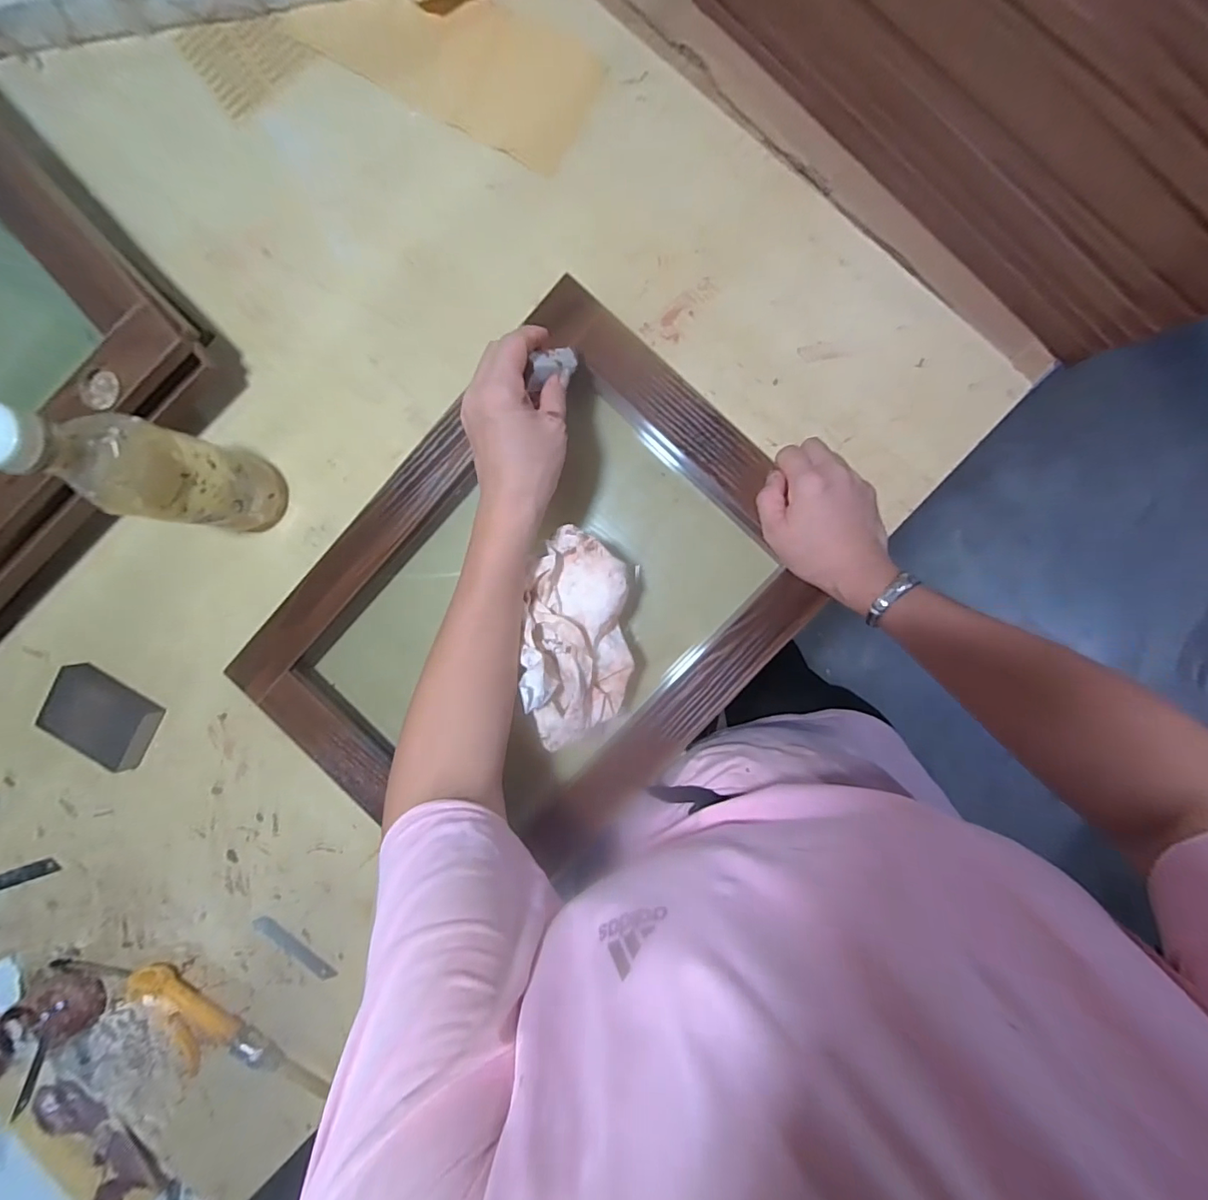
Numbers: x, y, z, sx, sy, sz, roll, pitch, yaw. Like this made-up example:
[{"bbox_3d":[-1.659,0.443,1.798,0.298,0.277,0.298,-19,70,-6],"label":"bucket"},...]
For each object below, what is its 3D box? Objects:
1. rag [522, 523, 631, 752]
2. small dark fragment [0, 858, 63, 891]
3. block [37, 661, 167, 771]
[{"bbox_3d":[-0.021,0.030,0.410,0.077,0.061,0.165,-2,93,5],"label":"rag"},{"bbox_3d":[-0.631,0.298,0.558,0.088,0.007,0.018,-19,92,5],"label":"small dark fragment"},{"bbox_3d":[-0.510,0.122,0.523,0.104,0.023,0.075,31,95,2],"label":"block"}]

